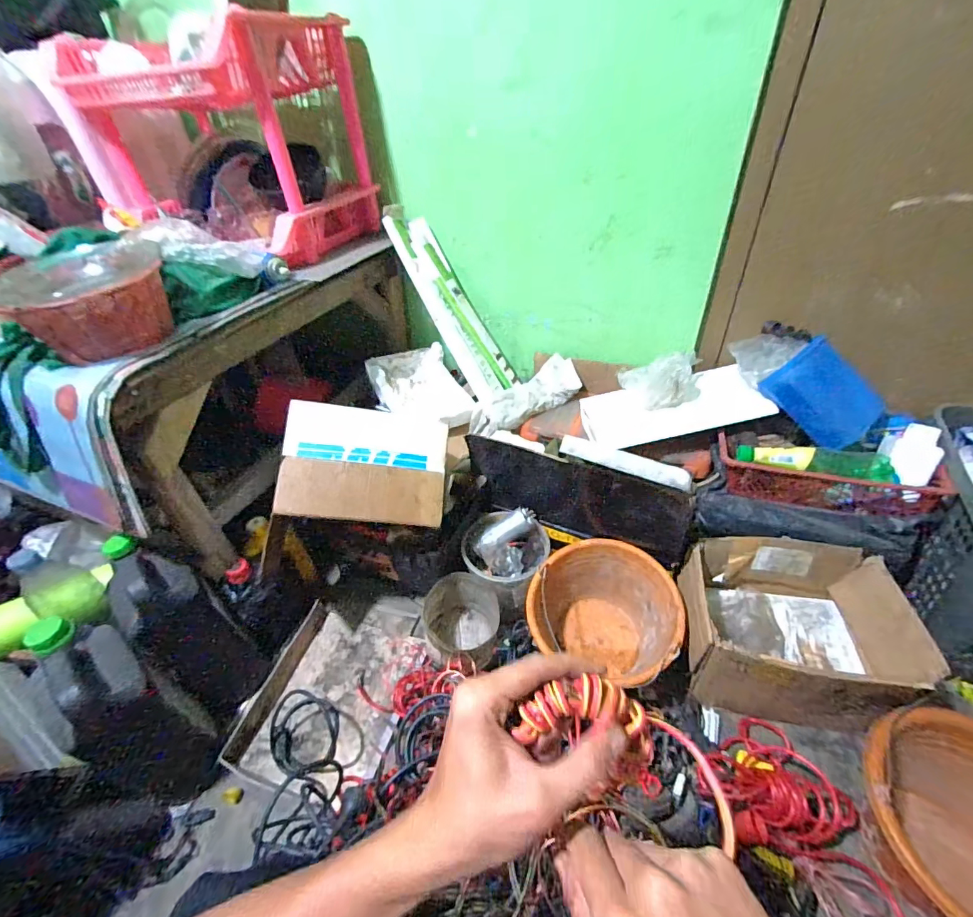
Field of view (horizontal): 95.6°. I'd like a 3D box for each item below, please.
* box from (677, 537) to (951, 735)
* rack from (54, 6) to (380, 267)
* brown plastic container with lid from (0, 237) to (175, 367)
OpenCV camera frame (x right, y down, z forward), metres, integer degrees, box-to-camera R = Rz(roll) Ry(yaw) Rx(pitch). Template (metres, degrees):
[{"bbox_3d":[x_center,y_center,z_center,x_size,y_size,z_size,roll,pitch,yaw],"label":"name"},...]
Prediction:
[{"bbox_3d":[0.505,0.288,0.748,0.305,0.184,0.233,4,41,12],"label":"box"},{"bbox_3d":[-0.511,-0.626,0.900,0.464,0.336,0.334,14,44,22],"label":"rack"},{"bbox_3d":[-0.546,-0.221,0.626,0.192,0.105,0.199,-30,46,-25],"label":"brown plastic container with lid"}]

